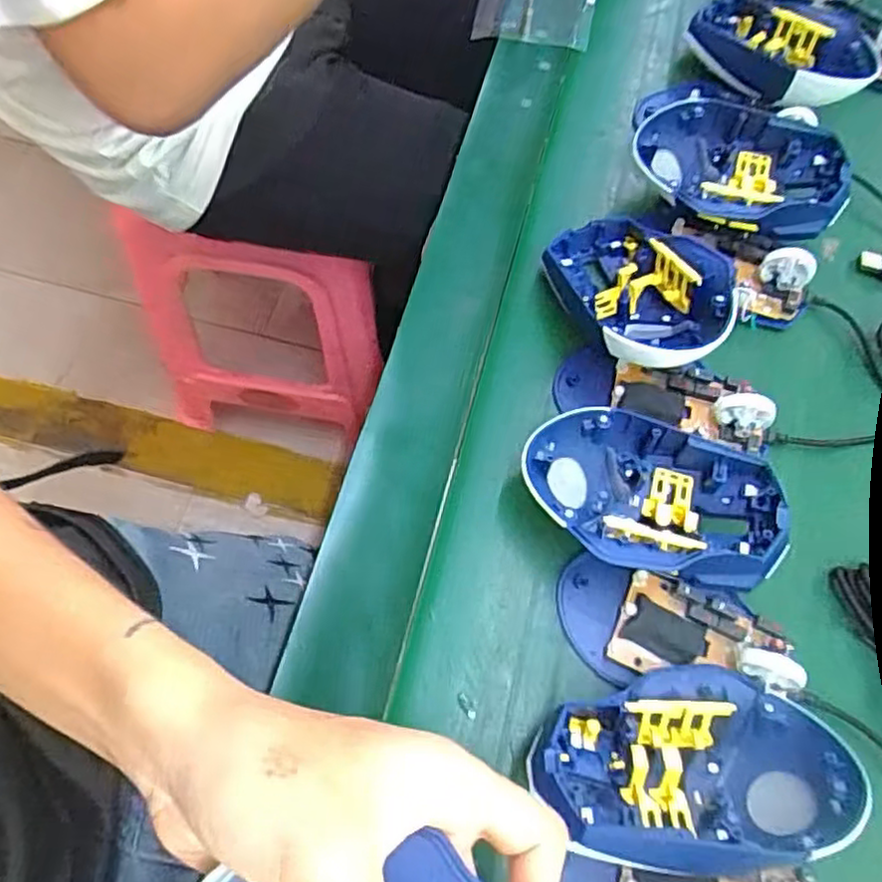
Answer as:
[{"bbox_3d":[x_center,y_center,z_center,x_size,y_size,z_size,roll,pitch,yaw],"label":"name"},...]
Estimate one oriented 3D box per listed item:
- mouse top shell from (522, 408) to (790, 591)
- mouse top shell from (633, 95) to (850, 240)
[{"bbox_3d":[0.096,0.029,0.322,0.119,0.042,0.073,21,67,5],"label":"mouse top shell"},{"bbox_3d":[0.169,-0.152,0.401,0.119,0.044,0.073,21,67,5],"label":"mouse top shell"}]

